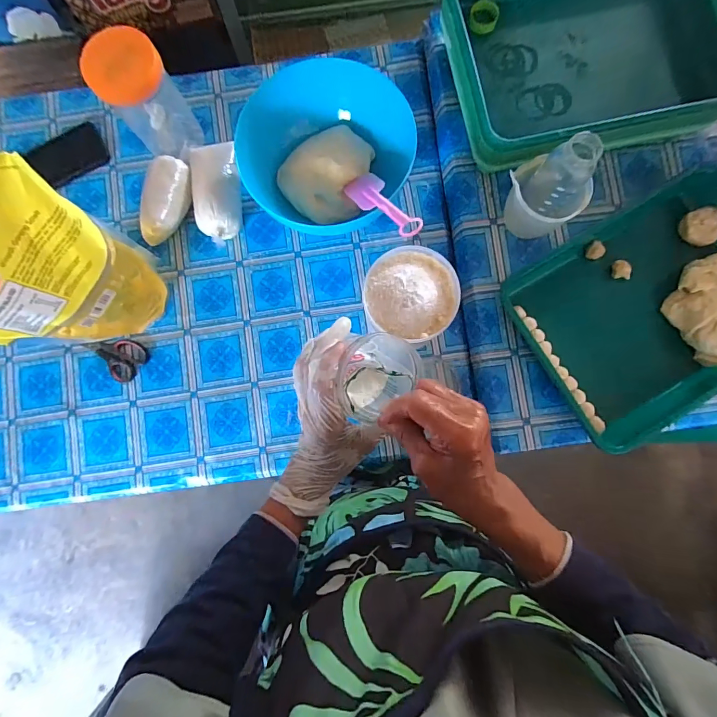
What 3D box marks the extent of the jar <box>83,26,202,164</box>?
[{"bbox_3d":[-0.293,-0.356,0.557,0.098,0.165,0.105,-32,84,-2],"label":"jar"}]

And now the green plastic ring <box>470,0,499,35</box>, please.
[{"bbox_3d":[0.180,-0.486,0.548,0.046,0.037,0.011,-10,54,-3],"label":"green plastic ring"}]

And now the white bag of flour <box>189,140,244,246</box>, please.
[{"bbox_3d":[-0.210,-0.256,0.592,0.088,0.066,0.161,-7,84,0],"label":"white bag of flour"}]

